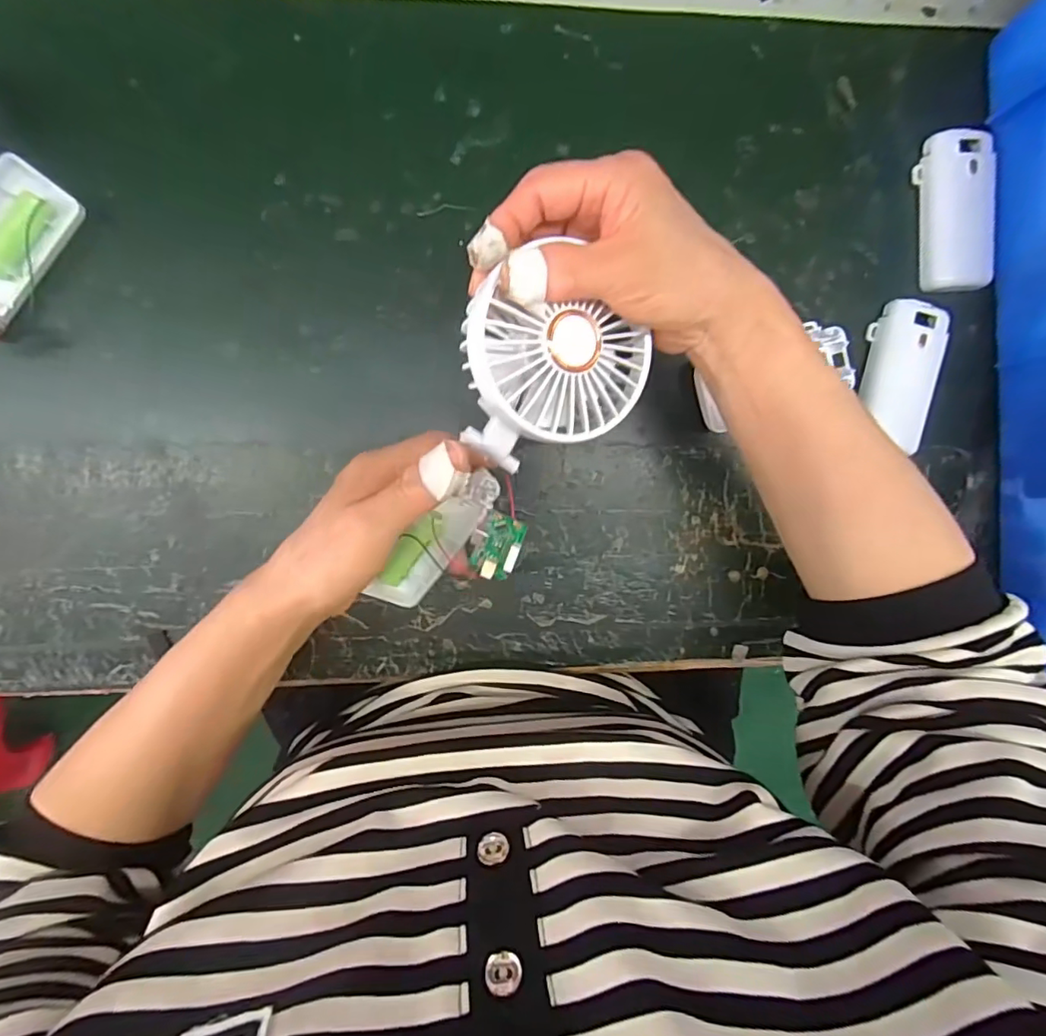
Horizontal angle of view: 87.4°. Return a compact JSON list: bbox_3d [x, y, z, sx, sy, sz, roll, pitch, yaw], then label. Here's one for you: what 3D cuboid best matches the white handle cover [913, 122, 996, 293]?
[{"bbox_3d":[0.272,-0.193,0.343,0.041,0.014,0.095,-7,95,-4],"label":"white handle cover"}]

